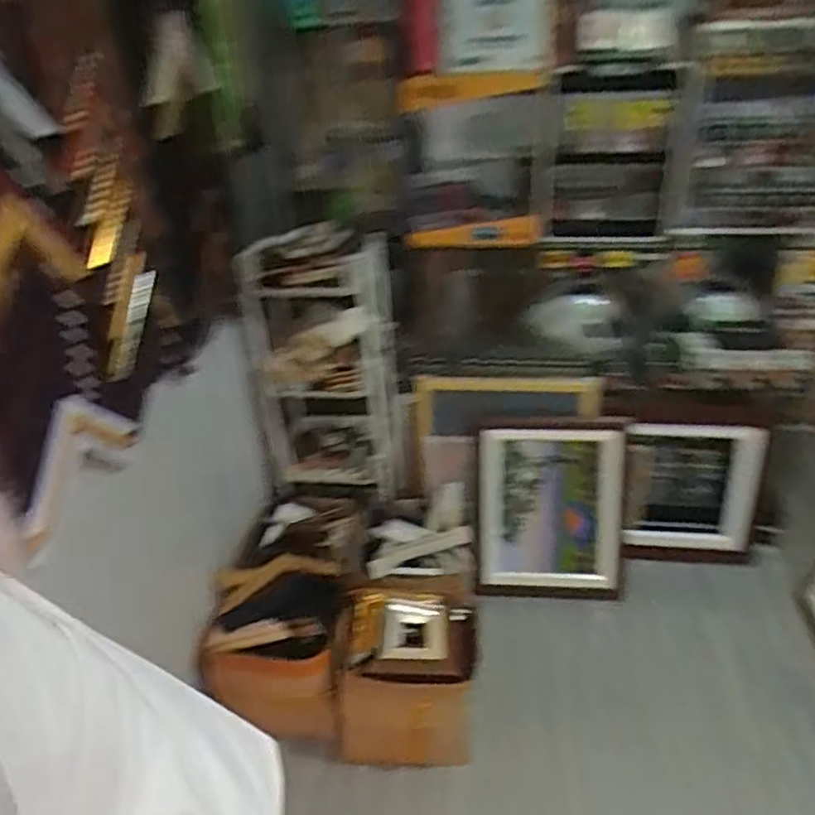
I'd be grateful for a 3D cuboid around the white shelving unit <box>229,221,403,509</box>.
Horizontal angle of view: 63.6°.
[{"bbox_3d":[-0.212,-0.089,1.762,0.386,0.744,0.238,-10,31,-11],"label":"white shelving unit"}]

